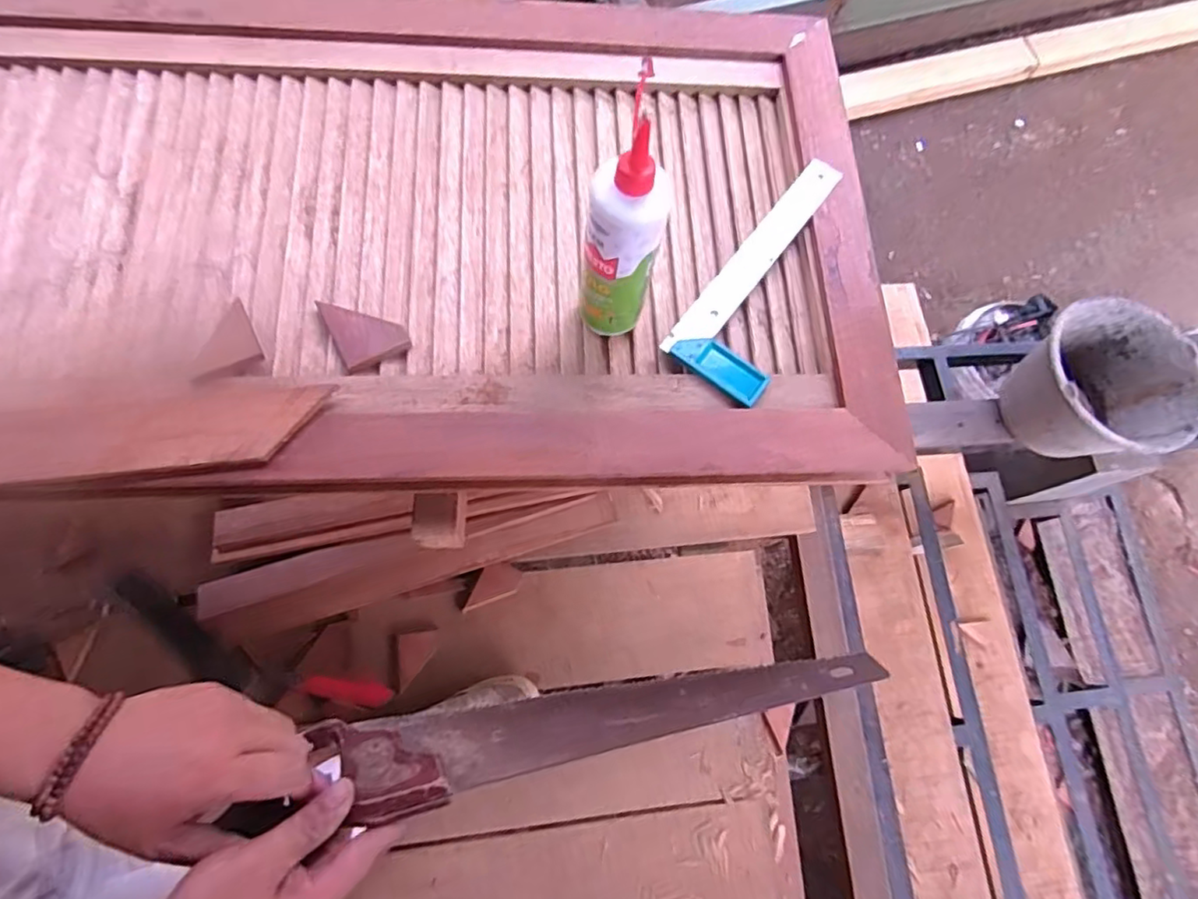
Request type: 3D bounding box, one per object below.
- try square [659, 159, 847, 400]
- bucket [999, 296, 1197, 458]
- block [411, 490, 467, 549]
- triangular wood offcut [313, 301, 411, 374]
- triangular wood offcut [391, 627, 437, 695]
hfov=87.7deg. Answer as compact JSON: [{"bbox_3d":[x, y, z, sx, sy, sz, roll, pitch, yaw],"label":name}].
[{"bbox_3d":[0.199,-0.186,0.673,0.110,0.027,0.298,38,73,7],"label":"try square"},{"bbox_3d":[0.860,-0.102,1.090,0.243,0.173,0.245,2,73,-5],"label":"bucket"},{"bbox_3d":[-0.162,0.075,0.646,0.053,0.052,0.052,-2,73,-6],"label":"block"},{"bbox_3d":[-0.236,-0.123,0.629,0.069,0.010,0.075,-26,86,-4],"label":"triangular wood offcut"},{"bbox_3d":[-0.303,0.342,1.014,0.064,0.012,0.093,-1,73,-6],"label":"triangular wood offcut"}]

